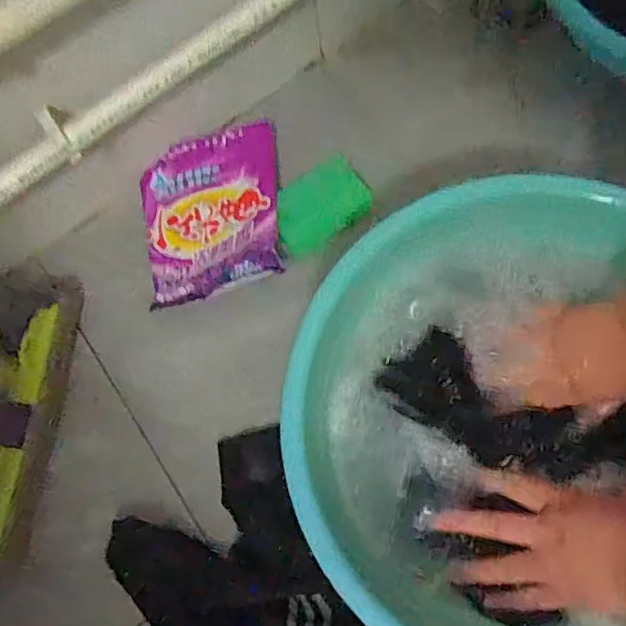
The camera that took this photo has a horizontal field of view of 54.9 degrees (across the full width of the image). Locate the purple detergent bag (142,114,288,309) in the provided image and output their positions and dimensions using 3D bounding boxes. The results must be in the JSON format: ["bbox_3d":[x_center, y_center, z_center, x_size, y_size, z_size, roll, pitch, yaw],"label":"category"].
[{"bbox_3d":[-0.110,-0.110,0.669,0.155,0.061,0.200,-9,74,3],"label":"purple detergent bag"}]

